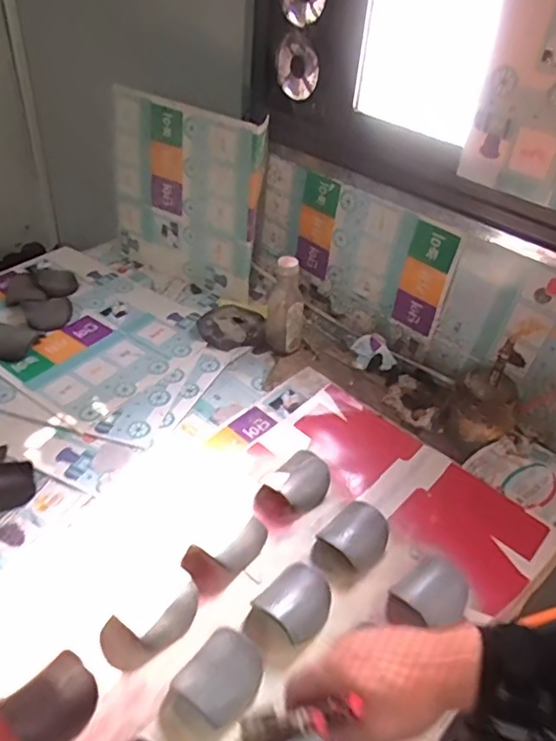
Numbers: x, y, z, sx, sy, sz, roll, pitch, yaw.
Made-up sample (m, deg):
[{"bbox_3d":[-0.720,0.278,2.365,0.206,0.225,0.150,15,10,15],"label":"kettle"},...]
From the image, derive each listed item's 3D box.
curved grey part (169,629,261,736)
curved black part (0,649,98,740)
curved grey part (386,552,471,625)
[{"bbox_3d":[-0.070,0.362,0.663,0.084,0.036,0.107,32,47,27],"label":"curved grey part"},{"bbox_3d":[-0.253,0.374,0.640,0.074,0.039,0.089,33,48,28],"label":"curved black part"},{"bbox_3d":[0.202,0.313,0.772,0.125,0.045,0.084,-23,48,-29],"label":"curved grey part"}]

